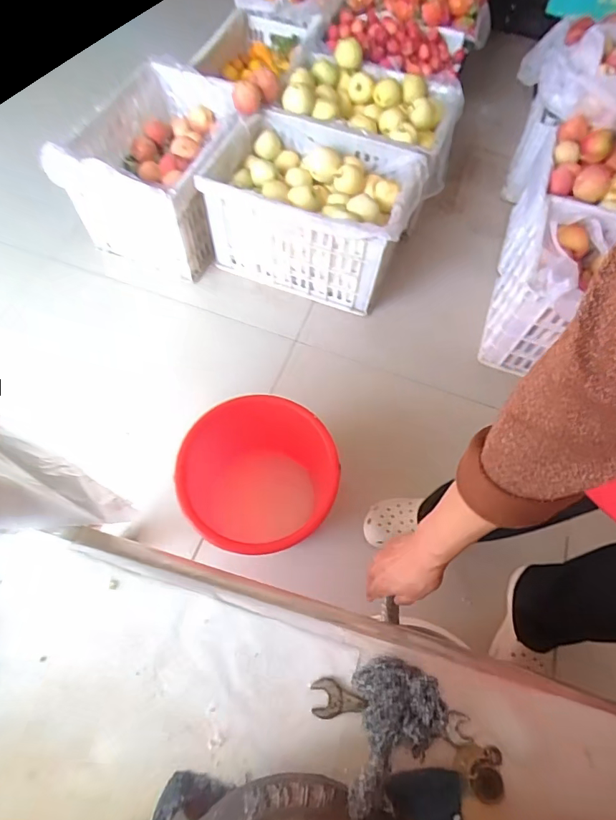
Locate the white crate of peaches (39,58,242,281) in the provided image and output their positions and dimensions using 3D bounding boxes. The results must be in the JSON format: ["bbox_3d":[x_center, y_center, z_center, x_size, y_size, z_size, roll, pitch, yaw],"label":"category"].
[{"bbox_3d":[-0.410,-0.657,1.279,0.365,0.322,0.472,18,64,6],"label":"white crate of peaches"}]

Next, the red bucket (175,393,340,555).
[{"bbox_3d":[-0.090,0.154,0.960,0.255,0.311,0.330,37,67,15],"label":"red bucket"}]

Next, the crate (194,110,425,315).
[{"bbox_3d":[0.022,-0.549,1.252,0.508,0.291,0.368,21,64,7],"label":"crate"}]

